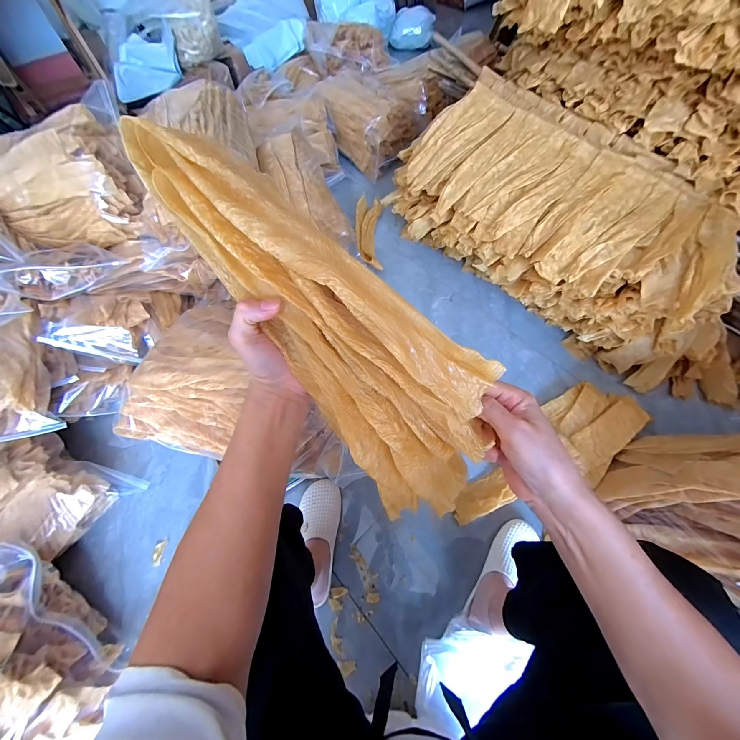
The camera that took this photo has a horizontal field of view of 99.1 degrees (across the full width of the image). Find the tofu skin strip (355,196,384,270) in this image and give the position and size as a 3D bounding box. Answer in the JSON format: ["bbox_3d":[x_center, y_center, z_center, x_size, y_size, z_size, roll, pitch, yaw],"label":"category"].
[{"bbox_3d":[-0.003,-0.483,1.106,0.093,0.089,0.334,-1,62,1],"label":"tofu skin strip"}]

